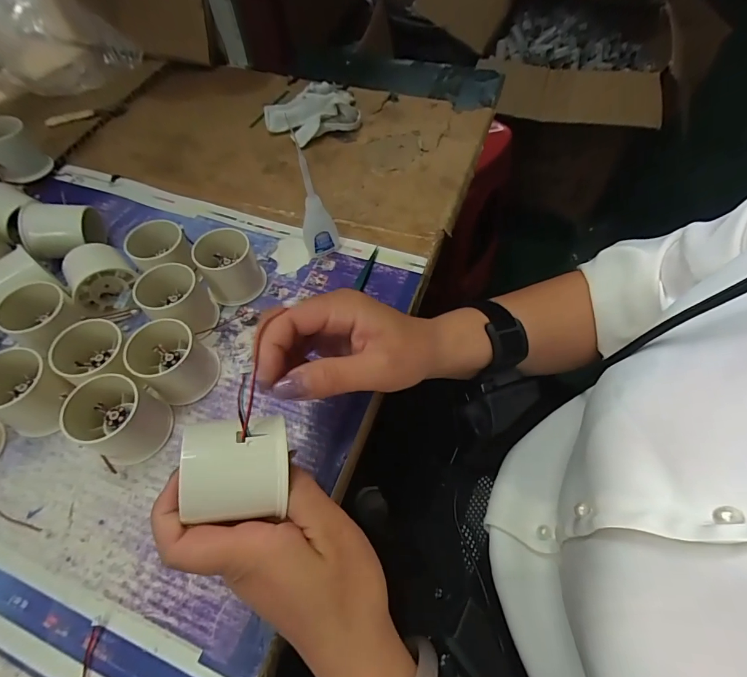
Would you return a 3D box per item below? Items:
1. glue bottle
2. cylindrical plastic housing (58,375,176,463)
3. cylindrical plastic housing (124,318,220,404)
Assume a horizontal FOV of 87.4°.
[{"bbox_3d":[-0.053,-0.126,0.360,0.033,0.123,0.027,-8,59,-5],"label":"glue bottle"},{"bbox_3d":[-0.193,0.058,0.293,0.062,0.050,0.053,22,61,13],"label":"cylindrical plastic housing"},{"bbox_3d":[-0.166,0.015,0.318,0.069,0.048,0.058,30,63,17],"label":"cylindrical plastic housing"}]

